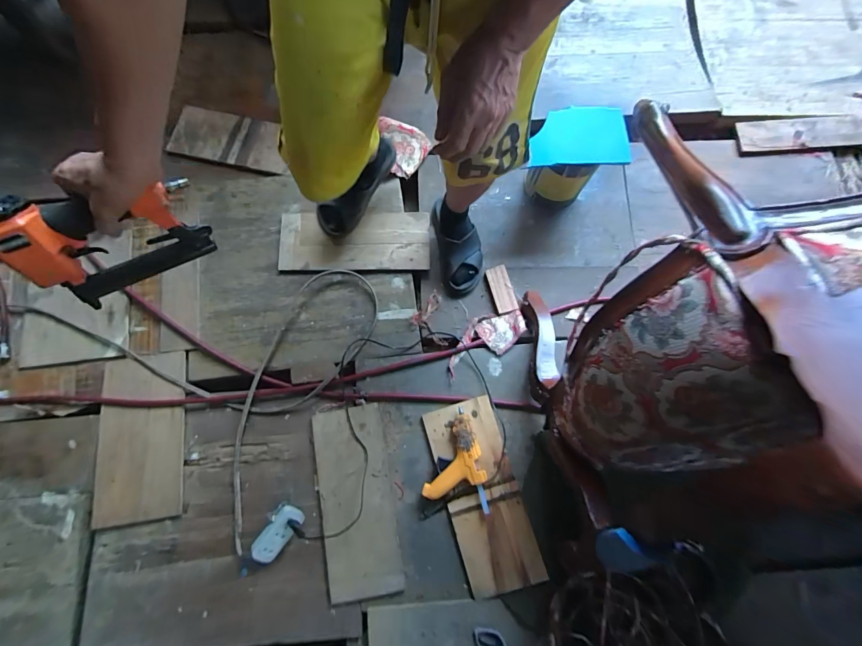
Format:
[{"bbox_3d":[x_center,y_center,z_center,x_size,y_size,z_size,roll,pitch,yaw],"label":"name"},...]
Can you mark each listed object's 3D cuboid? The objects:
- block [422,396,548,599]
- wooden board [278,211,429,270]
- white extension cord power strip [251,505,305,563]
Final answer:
[{"bbox_3d":[0.113,0.386,0.881,0.166,0.027,0.397,-18,75,3],"label":"block"},{"bbox_3d":[-0.208,-0.224,1.046,0.400,0.022,0.165,0,75,1],"label":"wooden board"},{"bbox_3d":[-0.346,0.472,0.865,0.060,0.051,0.126,36,79,9],"label":"white extension cord power strip"}]

